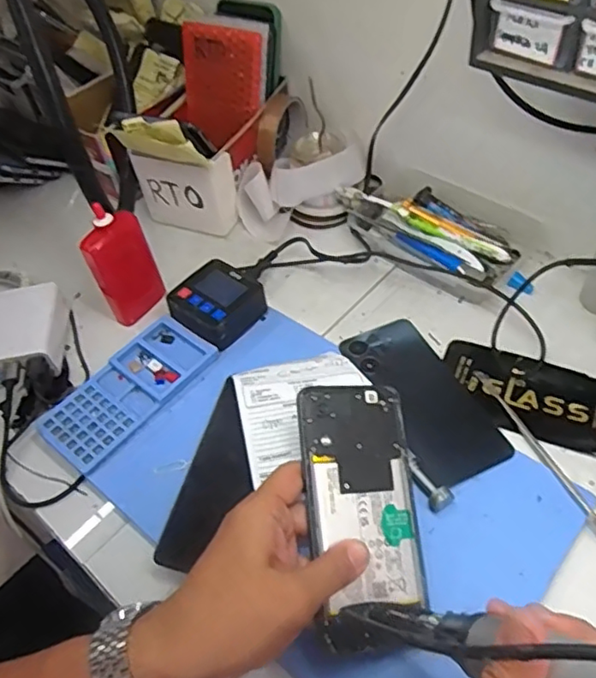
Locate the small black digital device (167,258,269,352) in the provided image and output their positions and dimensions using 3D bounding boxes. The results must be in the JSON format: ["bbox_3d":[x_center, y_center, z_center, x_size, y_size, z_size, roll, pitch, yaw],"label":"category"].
[{"bbox_3d":[-0.075,-0.034,0.557,0.071,0.029,0.075,34,63,30],"label":"small black digital device"}]

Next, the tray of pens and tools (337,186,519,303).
[{"bbox_3d":[0.127,-0.105,0.595,0.088,0.037,0.178,-39,57,-23],"label":"tray of pens and tools"}]

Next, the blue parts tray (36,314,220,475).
[{"bbox_3d":[-0.146,0.041,0.518,0.070,0.008,0.148,31,61,28],"label":"blue parts tray"}]

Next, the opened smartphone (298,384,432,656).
[{"bbox_3d":[0.044,0.112,0.392,0.079,0.012,0.163,1,70,-20],"label":"opened smartphone"}]

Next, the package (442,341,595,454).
[{"bbox_3d":[0.196,0.049,0.491,0.158,0.010,0.071,16,55,19],"label":"package"}]

